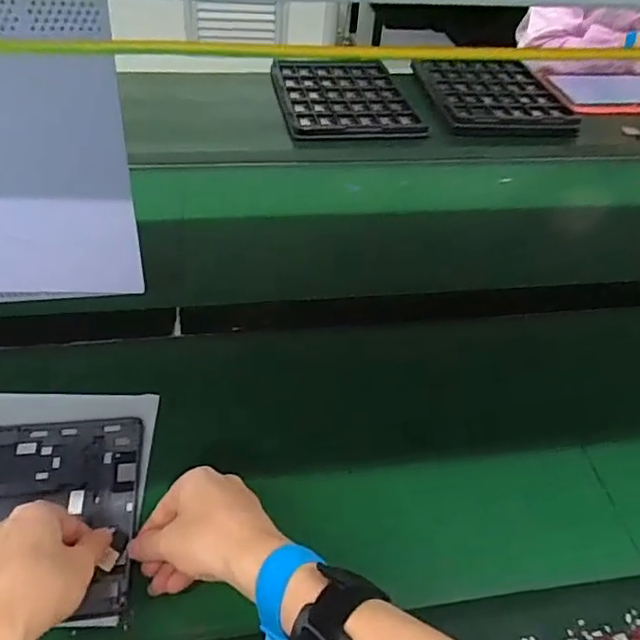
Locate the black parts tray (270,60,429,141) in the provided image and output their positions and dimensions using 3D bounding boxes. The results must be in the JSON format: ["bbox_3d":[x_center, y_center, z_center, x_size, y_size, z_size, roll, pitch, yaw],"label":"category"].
[{"bbox_3d":[0.037,-0.404,1.047,0.229,0.028,0.326,-2,44,-11],"label":"black parts tray"}]

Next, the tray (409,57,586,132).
[{"bbox_3d":[0.321,-0.421,1.075,0.245,0.027,0.331,1,43,-7],"label":"tray"}]

